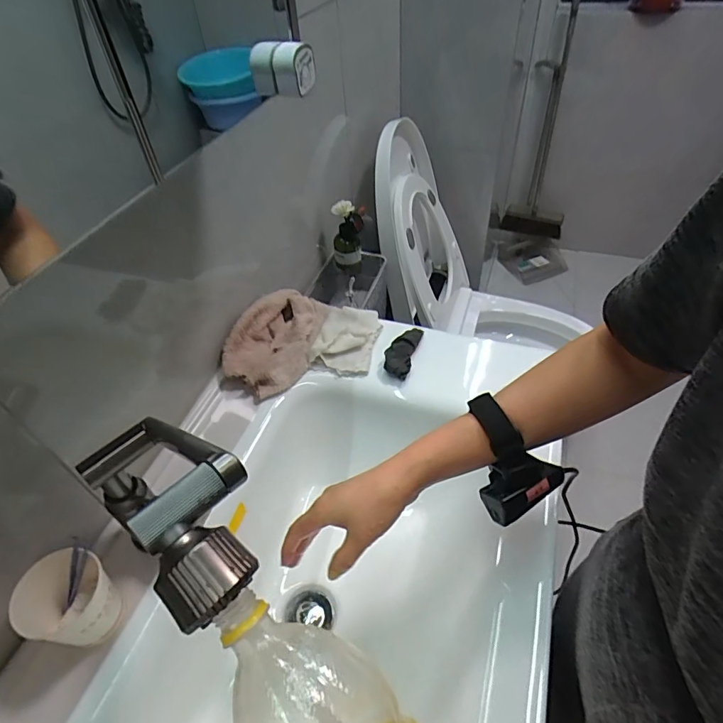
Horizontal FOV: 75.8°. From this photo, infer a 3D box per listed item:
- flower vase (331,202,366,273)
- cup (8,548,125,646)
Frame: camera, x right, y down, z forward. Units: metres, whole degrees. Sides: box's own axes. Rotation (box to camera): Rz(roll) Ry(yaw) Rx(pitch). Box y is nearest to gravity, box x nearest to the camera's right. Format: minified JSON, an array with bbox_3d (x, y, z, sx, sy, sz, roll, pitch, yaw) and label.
[{"bbox_3d":[-0.026,-0.246,0.949,0.061,0.169,0.052,-6,46,-1],"label":"flower vase"},{"bbox_3d":[-0.265,0.223,0.429,0.065,0.090,0.068,-2,46,2],"label":"cup"}]

